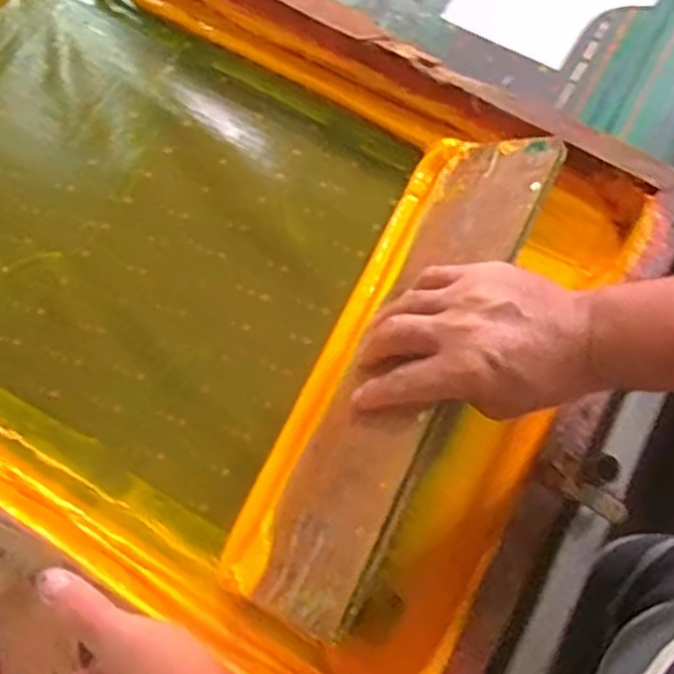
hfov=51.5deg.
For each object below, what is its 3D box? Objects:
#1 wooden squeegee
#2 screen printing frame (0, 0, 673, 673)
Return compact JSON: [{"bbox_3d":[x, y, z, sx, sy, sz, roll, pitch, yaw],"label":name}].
[{"bbox_3d":[0.053,0.008,0.491,0.093,0.012,0.386,6,61,47],"label":"wooden squeegee"},{"bbox_3d":[-0.130,-0.075,0.547,0.688,0.068,0.517,28,71,8],"label":"screen printing frame"}]

